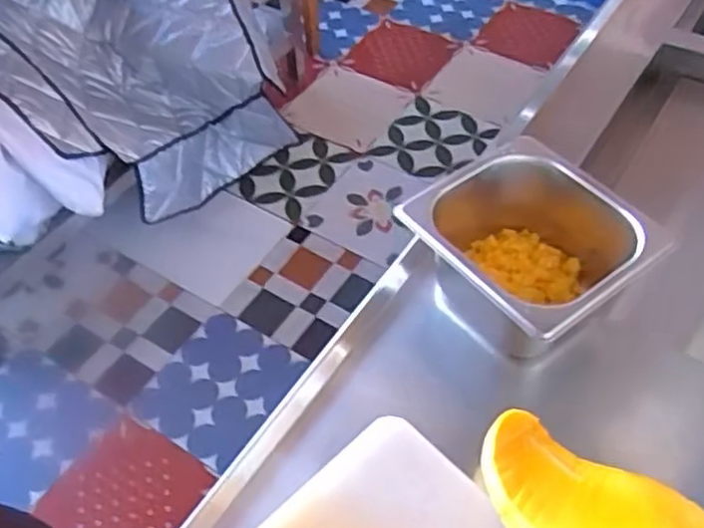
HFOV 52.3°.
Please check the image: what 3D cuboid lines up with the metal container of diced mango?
[{"bbox_3d":[0.145,-0.012,0.640,0.159,0.109,0.197,-32,57,-22],"label":"metal container of diced mango"}]

